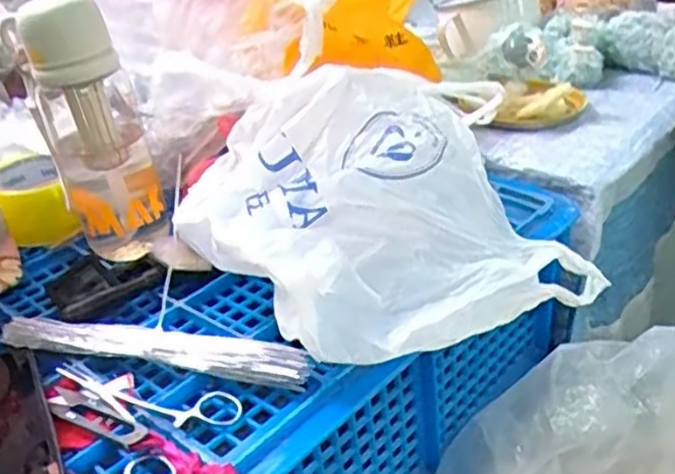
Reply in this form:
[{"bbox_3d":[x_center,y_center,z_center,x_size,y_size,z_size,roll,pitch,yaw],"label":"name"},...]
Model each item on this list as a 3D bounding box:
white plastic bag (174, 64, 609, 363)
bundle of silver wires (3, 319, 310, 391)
[{"bbox_3d":[0.037,-0.038,0.538,0.294,0.146,0.219,-15,33,-14],"label":"white plastic bag"},{"bbox_3d":[-0.140,0.083,0.515,0.255,0.027,0.031,6,33,18],"label":"bundle of silver wires"}]

